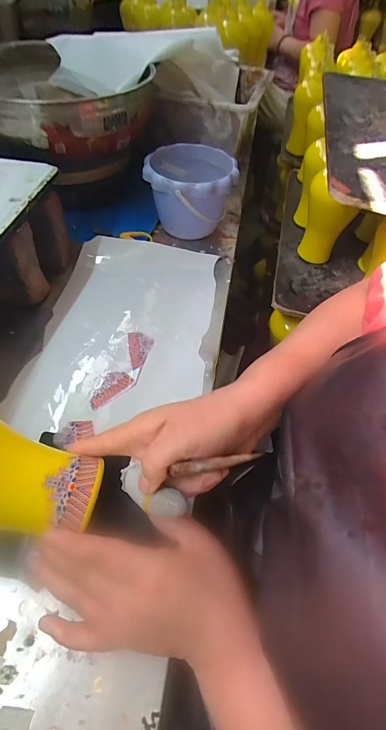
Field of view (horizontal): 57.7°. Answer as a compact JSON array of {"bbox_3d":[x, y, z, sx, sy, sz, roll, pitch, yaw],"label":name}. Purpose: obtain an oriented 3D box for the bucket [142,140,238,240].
[{"bbox_3d":[-0.004,-0.310,0.642,0.151,0.117,0.161,3,53,-4],"label":"bucket"}]

